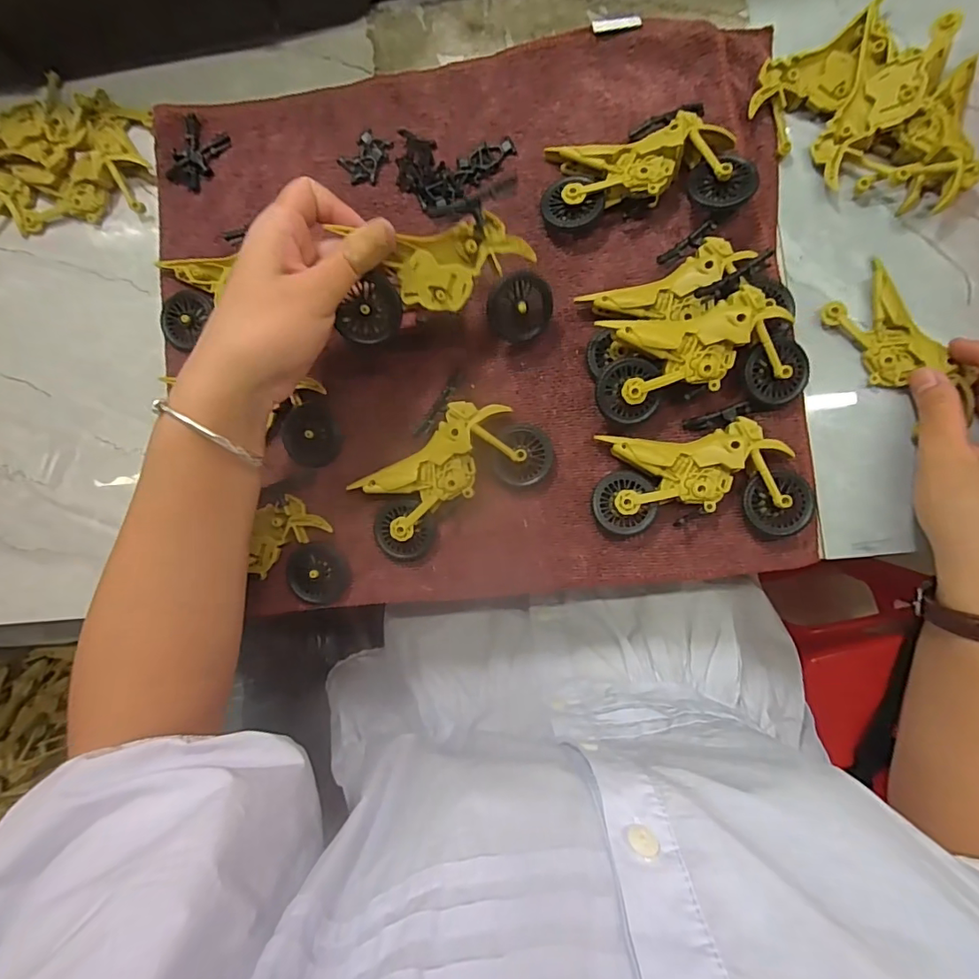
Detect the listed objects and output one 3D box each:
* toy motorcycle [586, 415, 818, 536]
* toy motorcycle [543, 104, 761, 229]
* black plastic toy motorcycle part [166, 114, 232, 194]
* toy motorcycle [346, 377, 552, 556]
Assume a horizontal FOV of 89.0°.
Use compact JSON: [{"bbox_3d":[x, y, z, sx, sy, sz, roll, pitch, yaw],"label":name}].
[{"bbox_3d":[0.121,-0.006,0.287,0.114,0.022,0.061,0,88,5],"label":"toy motorcycle"},{"bbox_3d":[0.090,-0.190,0.293,0.114,0.026,0.065,-2,88,5],"label":"toy motorcycle"},{"bbox_3d":[-0.197,-0.223,0.334,0.027,0.008,0.044,30,91,5],"label":"black plastic toy motorcycle part"},{"bbox_3d":[-0.026,-0.010,0.301,0.114,0.022,0.074,-40,85,3],"label":"toy motorcycle"}]

